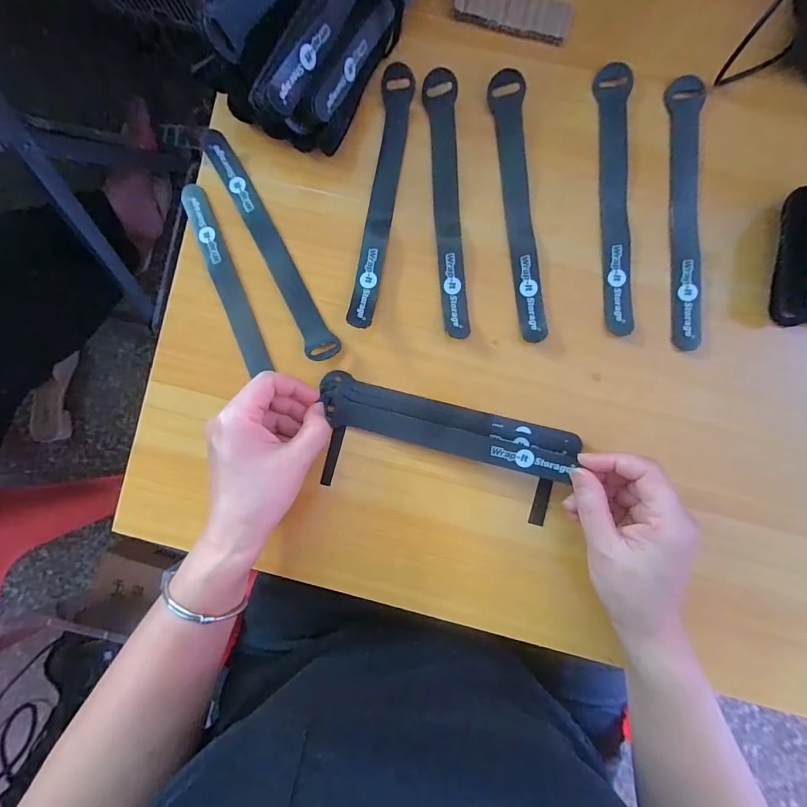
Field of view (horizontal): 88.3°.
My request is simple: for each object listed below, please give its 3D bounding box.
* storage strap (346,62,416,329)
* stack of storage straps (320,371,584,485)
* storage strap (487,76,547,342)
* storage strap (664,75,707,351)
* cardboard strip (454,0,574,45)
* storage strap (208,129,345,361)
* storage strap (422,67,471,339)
[{"bbox_3d":[-0.017,-0.157,0.319,0.024,0.016,0.202,8,86,1],"label":"storage strap"},{"bbox_3d":[0.033,0.018,0.312,0.192,0.021,0.038,14,86,6],"label":"stack of storage straps"},{"bbox_3d":[0.089,-0.151,0.319,0.025,0.011,0.206,-5,86,6],"label":"storage strap"},{"bbox_3d":[0.211,-0.144,0.309,0.025,0.004,0.205,3,90,3],"label":"storage strap"},{"bbox_3d":[0.084,-0.304,0.320,0.089,0.004,0.032,13,91,3],"label":"cardboard strip"},{"bbox_3d":[-0.106,-0.123,0.324,0.024,0.008,0.200,-30,88,3],"label":"storage strap"},{"bbox_3d":[0.034,-0.153,0.318,0.022,0.014,0.203,-4,86,3],"label":"storage strap"}]

